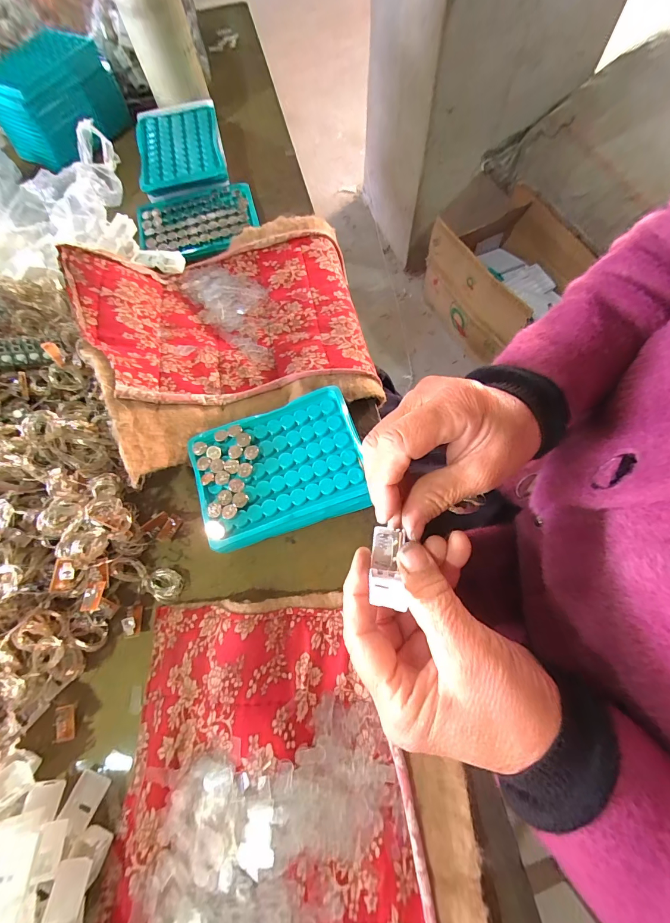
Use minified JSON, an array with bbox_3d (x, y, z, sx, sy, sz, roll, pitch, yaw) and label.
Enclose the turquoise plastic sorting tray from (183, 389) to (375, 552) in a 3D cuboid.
[{"bbox_3d":[-0.043,0.006,0.288,0.128,0.021,0.096,-19,70,-5],"label":"turquoise plastic sorting tray"}]

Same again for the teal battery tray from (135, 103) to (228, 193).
[{"bbox_3d":[-0.184,-0.374,0.435,0.094,0.028,0.132,-14,69,-3],"label":"teal battery tray"}]

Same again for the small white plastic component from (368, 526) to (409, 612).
[{"bbox_3d":[0.030,0.060,0.207,0.018,0.019,0.053,3,36,3],"label":"small white plastic component"}]

